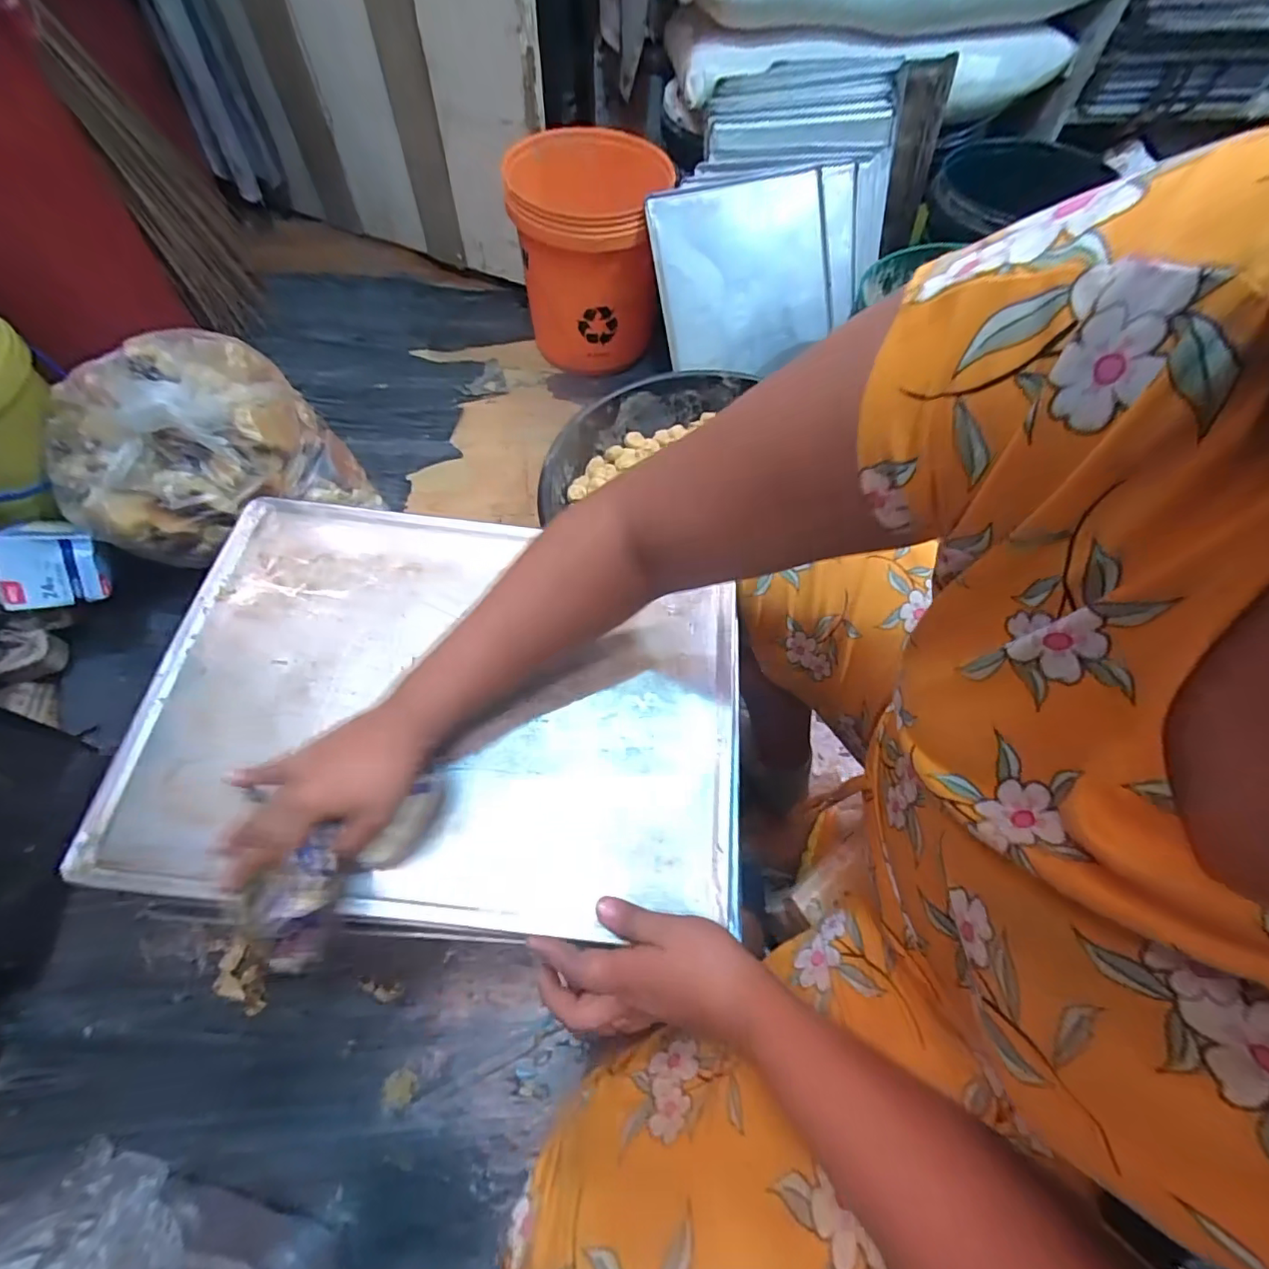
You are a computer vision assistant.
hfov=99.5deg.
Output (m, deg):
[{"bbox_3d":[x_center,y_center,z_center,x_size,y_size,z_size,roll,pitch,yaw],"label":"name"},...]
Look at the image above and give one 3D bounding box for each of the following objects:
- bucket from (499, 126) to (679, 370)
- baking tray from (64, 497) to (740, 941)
[{"bbox_3d":[-0.083,-0.748,1.097,0.285,0.343,0.291,1,62,-1],"label":"bucket"},{"bbox_3d":[-0.145,0.046,0.435,0.458,0.028,0.322,6,62,1],"label":"baking tray"}]

